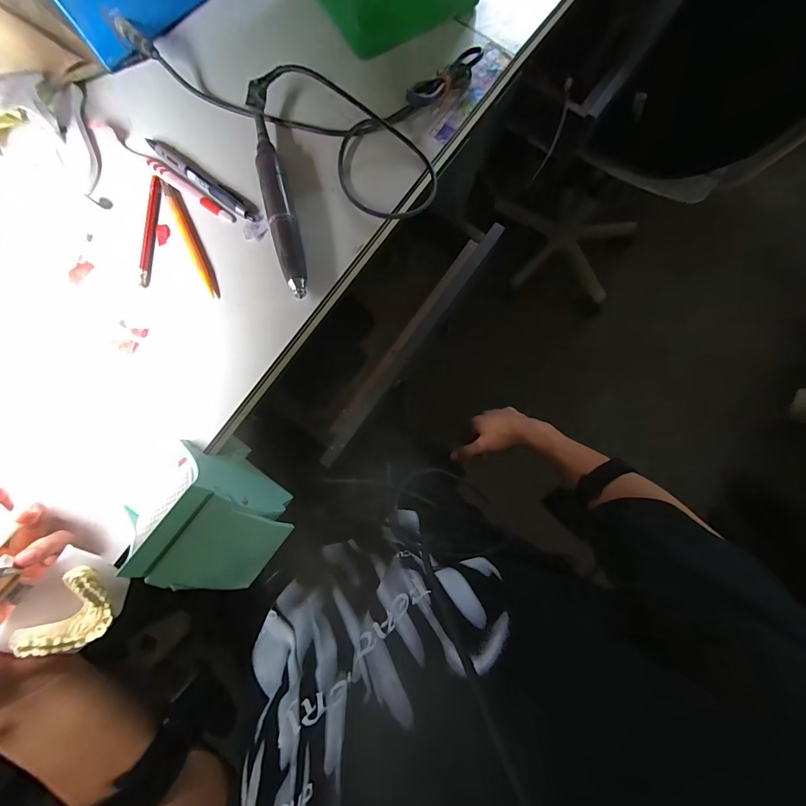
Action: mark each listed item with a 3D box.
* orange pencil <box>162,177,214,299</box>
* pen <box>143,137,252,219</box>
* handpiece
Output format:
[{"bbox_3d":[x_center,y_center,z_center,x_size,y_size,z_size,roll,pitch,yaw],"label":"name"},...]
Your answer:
[{"bbox_3d":[-0.210,-0.162,0.349,0.010,0.004,0.129,-25,84,-6],"label":"orange pencil"},{"bbox_3d":[-0.203,-0.223,0.356,0.136,0.007,0.013,38,82,3],"label":"pen"},{"bbox_3d":[-0.122,-0.204,0.348,0.025,0.026,0.218,-13,83,-5],"label":"handpiece"}]

